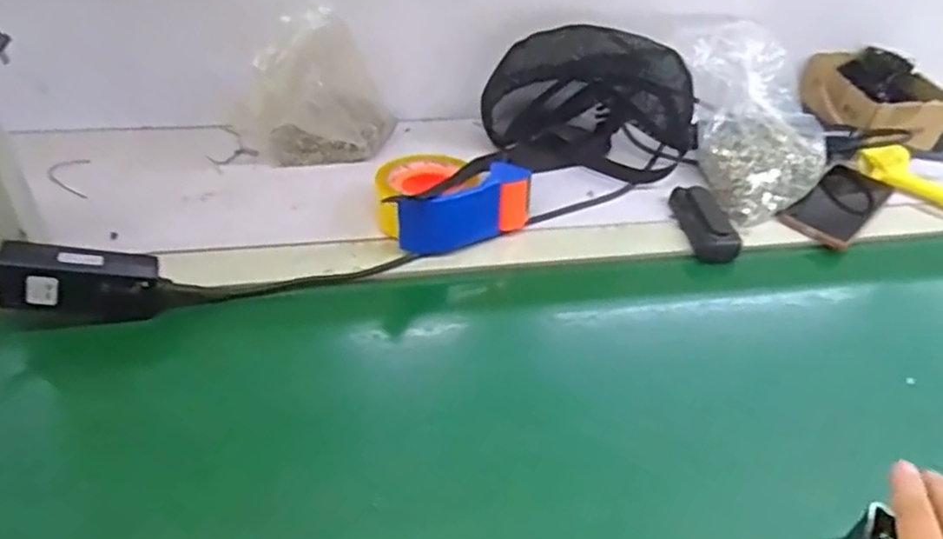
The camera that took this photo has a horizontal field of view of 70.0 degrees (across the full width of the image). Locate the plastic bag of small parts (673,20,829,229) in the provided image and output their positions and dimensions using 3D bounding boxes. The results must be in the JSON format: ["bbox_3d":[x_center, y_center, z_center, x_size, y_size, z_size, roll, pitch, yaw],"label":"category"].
[{"bbox_3d":[0.334,-0.177,0.796,0.159,0.144,0.180,-19,49,-26],"label":"plastic bag of small parts"}]

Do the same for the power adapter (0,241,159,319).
[{"bbox_3d":[-0.326,0.011,0.560,0.119,0.059,0.035,8,40,-23],"label":"power adapter"}]

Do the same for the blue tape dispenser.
[{"bbox_3d":[-0.023,-0.079,0.699,0.153,0.066,0.105,-7,44,-15],"label":"blue tape dispenser"}]

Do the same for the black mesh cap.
[{"bbox_3d":[0.147,-0.219,0.833,0.247,0.165,0.132,10,30,3],"label":"black mesh cap"}]

